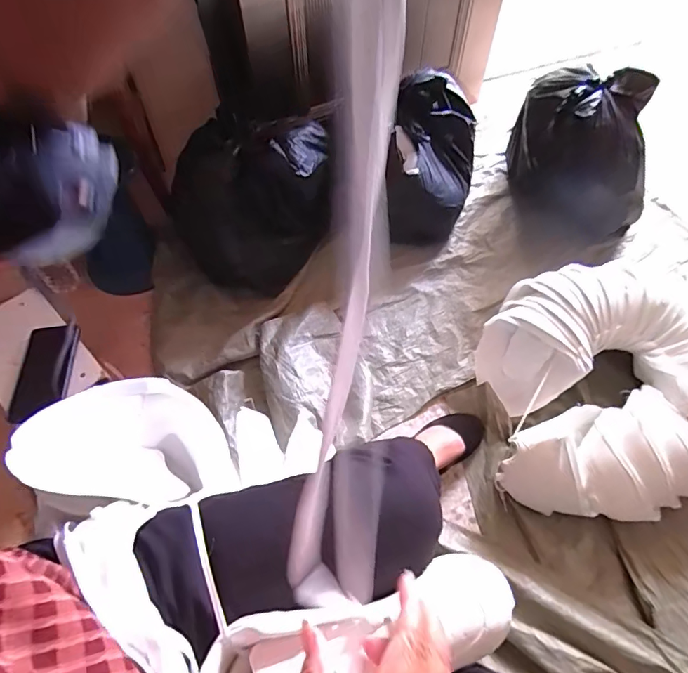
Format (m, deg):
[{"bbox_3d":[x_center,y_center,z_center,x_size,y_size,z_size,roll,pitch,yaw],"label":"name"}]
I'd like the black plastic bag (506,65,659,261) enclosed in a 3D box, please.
[{"bbox_3d":[0.578,-0.428,1.107,0.252,0.315,0.341,-3,57,-4],"label":"black plastic bag"}]

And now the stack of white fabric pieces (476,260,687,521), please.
[{"bbox_3d":[0.502,0.082,0.849,0.430,0.145,0.452,2,57,-1],"label":"stack of white fabric pieces"}]

